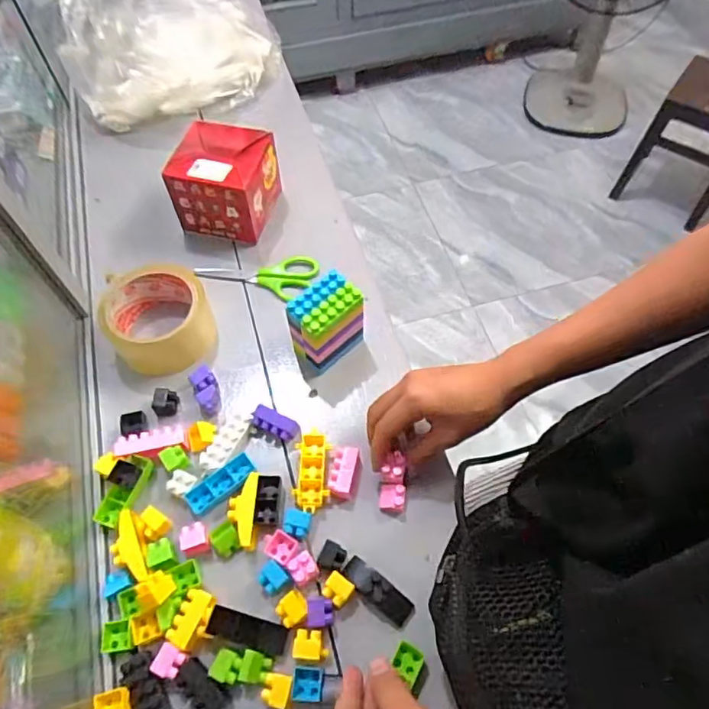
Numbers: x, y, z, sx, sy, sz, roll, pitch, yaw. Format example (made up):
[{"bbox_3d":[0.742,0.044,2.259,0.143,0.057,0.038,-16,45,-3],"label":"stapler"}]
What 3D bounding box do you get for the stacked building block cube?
[{"bbox_3d":[-0.027,-0.026,0.494,0.065,0.076,0.040,-35,65,-18],"label":"stacked building block cube"}]

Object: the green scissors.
[{"bbox_3d":[-0.103,-0.079,0.570,0.129,0.012,0.050,-4,60,-1],"label":"green scissors"}]

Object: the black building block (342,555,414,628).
[{"bbox_3d":[0.017,0.178,0.410,0.059,0.012,0.021,36,67,20],"label":"black building block"}]

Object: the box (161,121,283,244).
[{"bbox_3d":[-0.137,-0.189,0.588,0.096,0.077,0.100,14,61,9],"label":"box"}]

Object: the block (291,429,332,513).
[{"bbox_3d":[-0.036,0.098,0.455,0.029,0.013,0.068,0,60,2],"label":"block"}]

